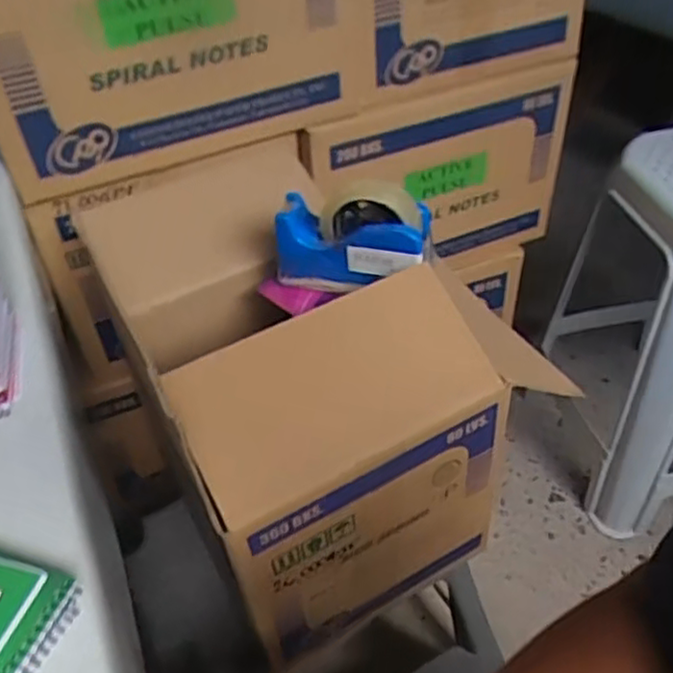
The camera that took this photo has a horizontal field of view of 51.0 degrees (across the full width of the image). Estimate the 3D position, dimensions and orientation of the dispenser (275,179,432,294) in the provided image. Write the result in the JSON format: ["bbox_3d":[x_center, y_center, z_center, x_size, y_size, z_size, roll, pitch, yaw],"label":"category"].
[{"bbox_3d":[0.012,-0.101,0.704,0.150,0.108,0.057,5,44,10],"label":"dispenser"}]

